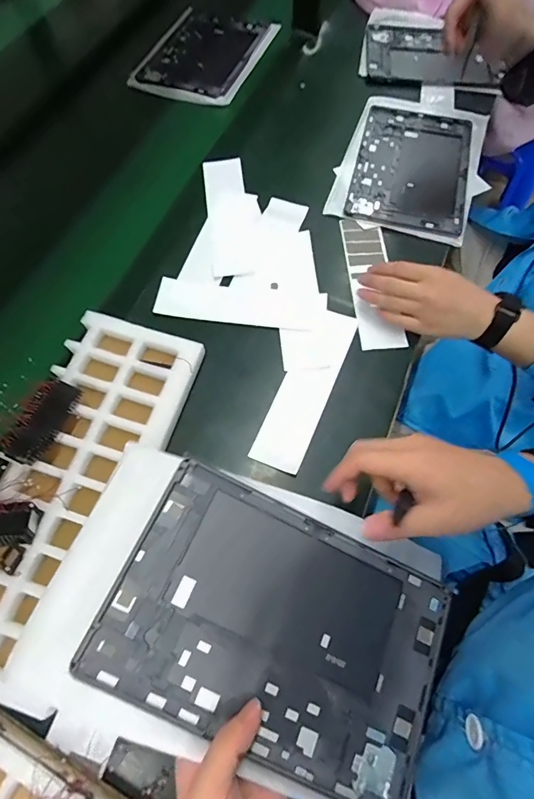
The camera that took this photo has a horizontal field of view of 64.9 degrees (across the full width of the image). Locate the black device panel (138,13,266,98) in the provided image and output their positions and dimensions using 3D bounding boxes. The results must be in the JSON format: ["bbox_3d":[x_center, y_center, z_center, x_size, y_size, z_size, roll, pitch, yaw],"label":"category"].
[{"bbox_3d":[-0.116,-0.652,0.786,0.176,0.009,0.245,19,68,9],"label":"black device panel"}]

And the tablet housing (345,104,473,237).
[{"bbox_3d":[0.226,-0.365,0.659,0.167,0.015,0.261,13,67,6],"label":"tablet housing"}]

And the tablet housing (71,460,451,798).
[{"bbox_3d":[0.012,0.175,0.325,0.249,0.006,0.162,27,67,-2],"label":"tablet housing"}]

